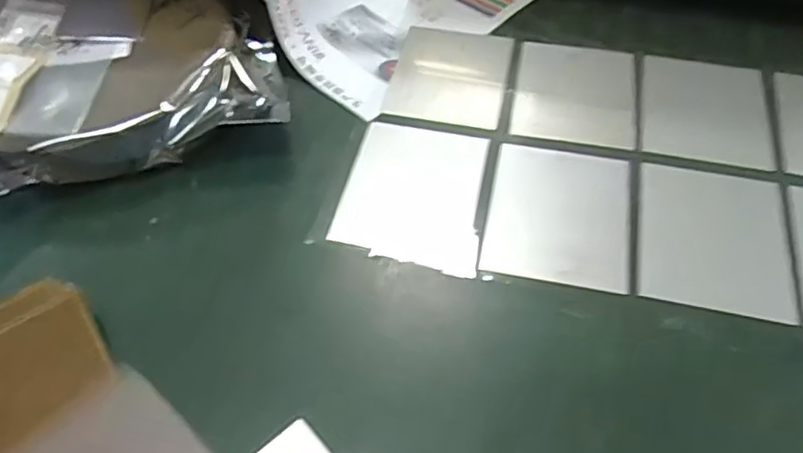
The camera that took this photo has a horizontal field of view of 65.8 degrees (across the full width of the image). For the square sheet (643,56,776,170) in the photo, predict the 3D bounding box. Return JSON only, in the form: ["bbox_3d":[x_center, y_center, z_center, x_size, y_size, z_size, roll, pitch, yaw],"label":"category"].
[{"bbox_3d":[0.205,-0.081,0.419,0.079,0.004,0.097,11,54,8],"label":"square sheet"}]

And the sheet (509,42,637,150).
[{"bbox_3d":[0.122,-0.094,0.435,0.081,0.005,0.097,10,54,7],"label":"sheet"}]

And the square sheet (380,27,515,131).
[{"bbox_3d":[0.036,-0.109,0.448,0.079,0.004,0.098,11,54,8],"label":"square sheet"}]

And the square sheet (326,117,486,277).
[{"bbox_3d":[0.010,-0.021,0.383,0.086,0.007,0.101,12,54,9],"label":"square sheet"}]

